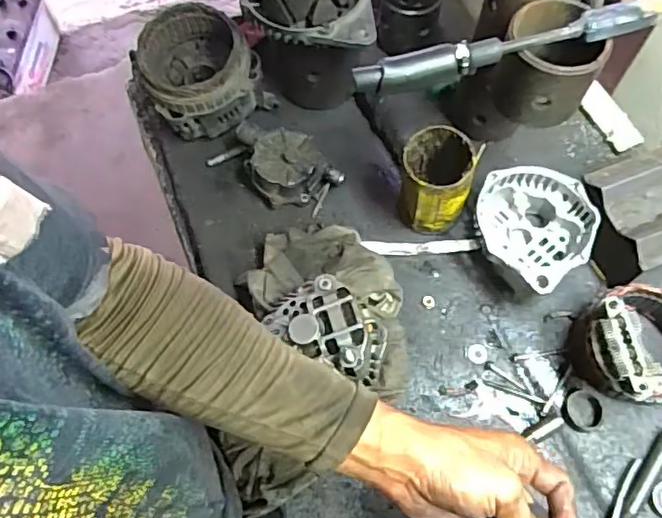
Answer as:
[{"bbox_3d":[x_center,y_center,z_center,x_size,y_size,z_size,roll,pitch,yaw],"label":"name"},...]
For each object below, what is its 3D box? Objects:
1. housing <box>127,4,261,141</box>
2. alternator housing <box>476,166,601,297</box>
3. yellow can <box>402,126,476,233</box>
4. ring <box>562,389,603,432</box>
[{"bbox_3d":[-0.164,-0.230,0.713,0.126,0.111,0.128,-1,65,1],"label":"housing"},{"bbox_3d":[0.214,-0.020,0.628,0.119,0.076,0.146,19,67,10],"label":"alternator housing"},{"bbox_3d":[0.115,-0.081,0.643,0.072,0.131,0.076,-1,65,1],"label":"yellow can"},{"bbox_3d":[0.255,0.153,0.579,0.037,0.012,0.042,35,71,16],"label":"ring"}]

